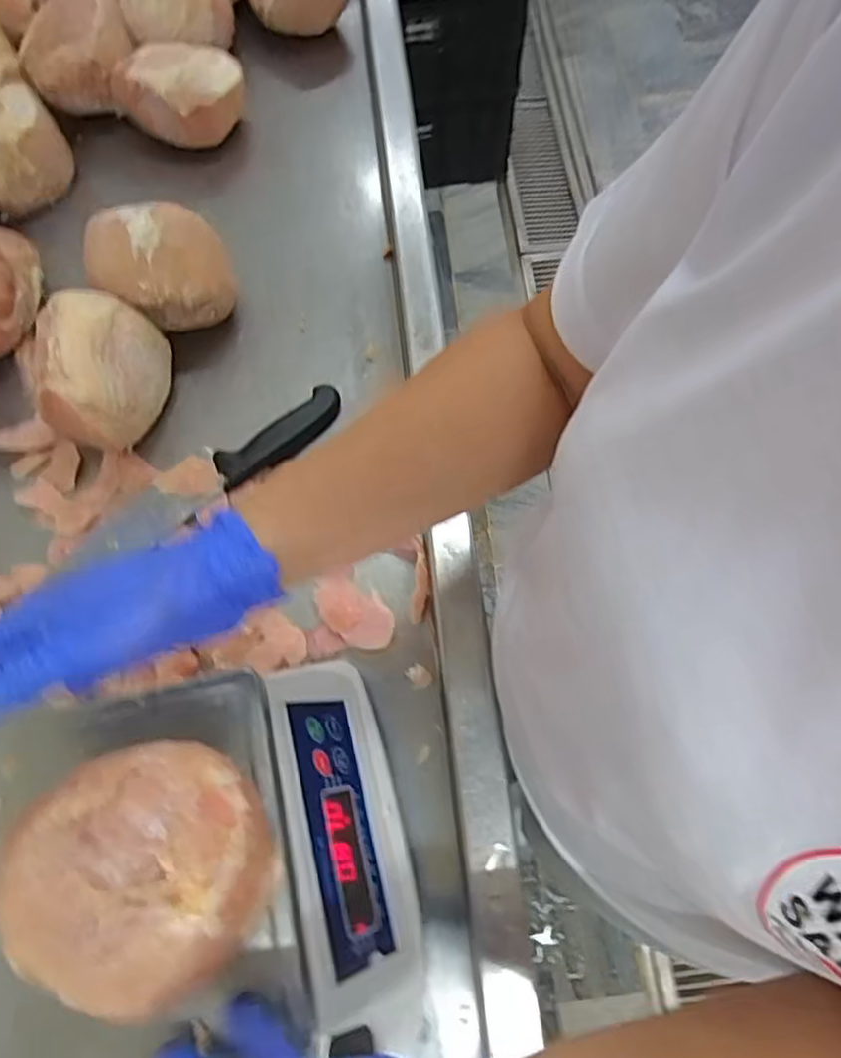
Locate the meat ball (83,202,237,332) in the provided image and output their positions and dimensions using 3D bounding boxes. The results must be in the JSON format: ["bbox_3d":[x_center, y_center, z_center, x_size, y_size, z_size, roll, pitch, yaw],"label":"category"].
[{"bbox_3d":[-0.247,-0.246,0.639,0.125,0.087,0.085,-7,69,-3],"label":"meat ball"}]

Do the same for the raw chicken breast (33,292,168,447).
[{"bbox_3d":[-0.294,-0.146,0.606,0.100,0.083,0.132,14,69,6],"label":"raw chicken breast"}]

